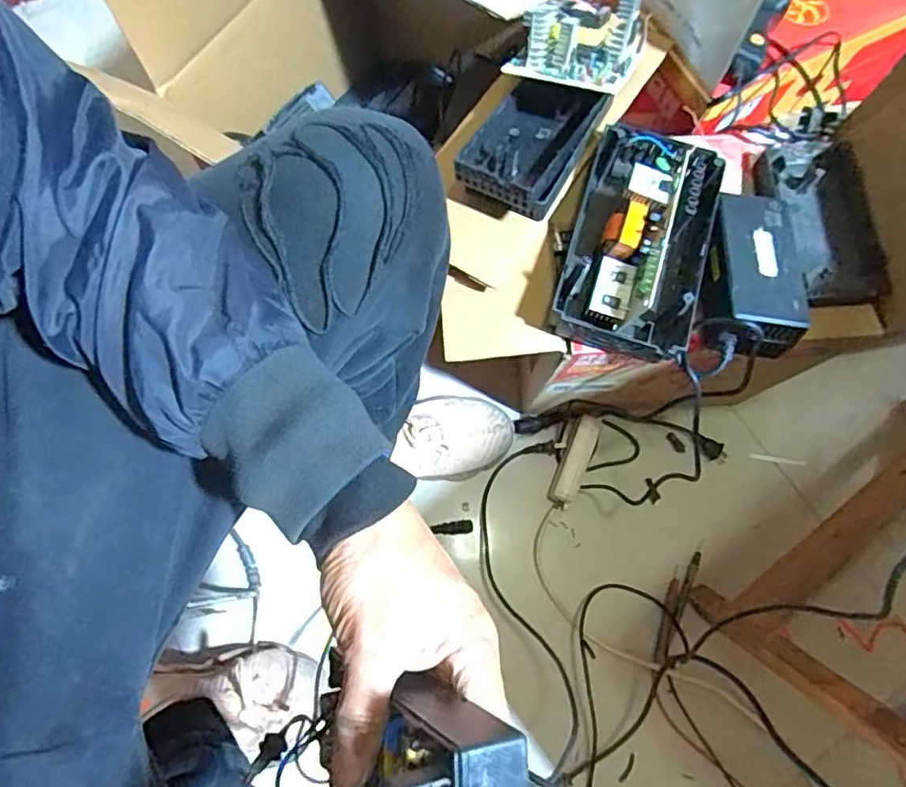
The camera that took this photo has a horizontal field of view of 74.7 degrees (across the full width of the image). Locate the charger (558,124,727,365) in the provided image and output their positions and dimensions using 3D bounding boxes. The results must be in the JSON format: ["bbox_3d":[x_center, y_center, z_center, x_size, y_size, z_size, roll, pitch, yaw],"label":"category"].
[{"bbox_3d":[0.180,-0.152,0.566,0.124,0.071,0.228,17,74,3],"label":"charger"}]

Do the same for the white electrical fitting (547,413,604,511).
[{"bbox_3d":[0.161,0.092,0.790,0.035,0.029,0.127,21,88,5],"label":"white electrical fitting"}]

